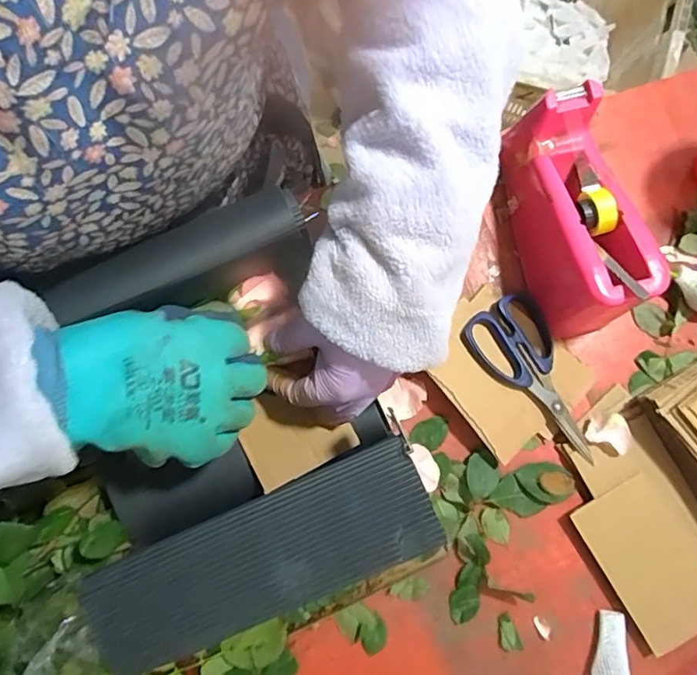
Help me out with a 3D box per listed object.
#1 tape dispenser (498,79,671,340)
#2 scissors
[{"bbox_3d":[0.195,-0.108,0.470,0.073,0.098,0.198,-15,80,-3],"label":"tape dispenser"},{"bbox_3d":[0.174,0.038,0.485,0.081,0.015,0.157,-33,81,-5],"label":"scissors"}]

